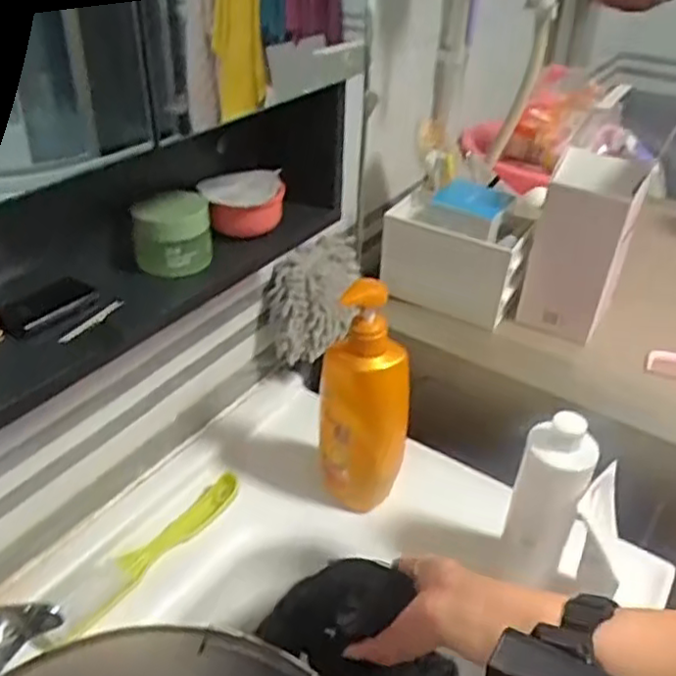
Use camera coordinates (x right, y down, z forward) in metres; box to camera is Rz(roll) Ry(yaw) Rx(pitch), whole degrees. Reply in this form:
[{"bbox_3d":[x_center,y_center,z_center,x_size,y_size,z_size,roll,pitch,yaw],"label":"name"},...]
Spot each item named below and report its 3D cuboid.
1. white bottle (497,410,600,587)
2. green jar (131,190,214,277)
[{"bbox_3d":[0.195,0.157,0.635,0.059,0.220,0.051,17,38,19],"label":"white bottle"},{"bbox_3d":[-0.136,-0.084,0.552,0.061,0.052,0.052,-7,36,-13],"label":"green jar"}]

